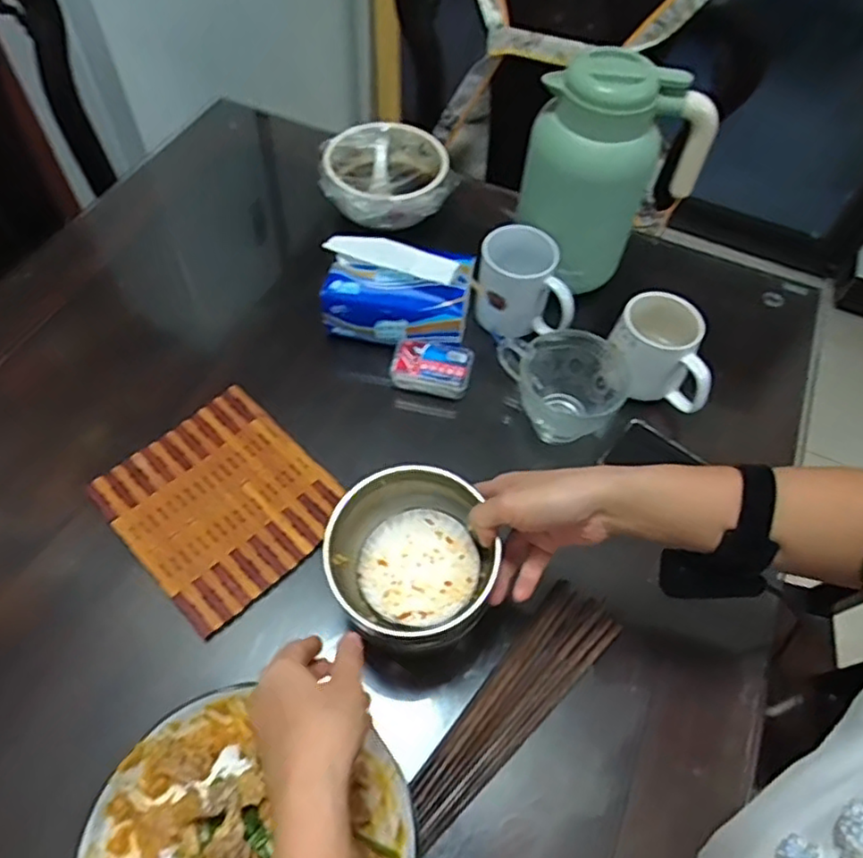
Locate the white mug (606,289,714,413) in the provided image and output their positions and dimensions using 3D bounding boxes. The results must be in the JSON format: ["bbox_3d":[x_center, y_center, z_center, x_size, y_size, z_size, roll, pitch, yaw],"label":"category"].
[{"bbox_3d":[0.250,-0.085,0.713,0.113,0.077,0.086,20,58,9],"label":"white mug"}]

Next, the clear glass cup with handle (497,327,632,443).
[{"bbox_3d":[0.136,-0.036,0.682,0.138,0.080,0.098,11,57,3],"label":"clear glass cup with handle"}]

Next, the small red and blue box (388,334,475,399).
[{"bbox_3d":[0.000,-0.069,0.725,0.086,0.032,0.050,11,57,4],"label":"small red and blue box"}]

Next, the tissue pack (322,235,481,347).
[{"bbox_3d":[-0.038,-0.157,0.729,0.162,0.095,0.089,8,57,2],"label":"tissue pack"}]

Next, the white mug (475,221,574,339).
[{"bbox_3d":[0.104,-0.160,0.752,0.109,0.100,0.087,7,57,1],"label":"white mug"}]

